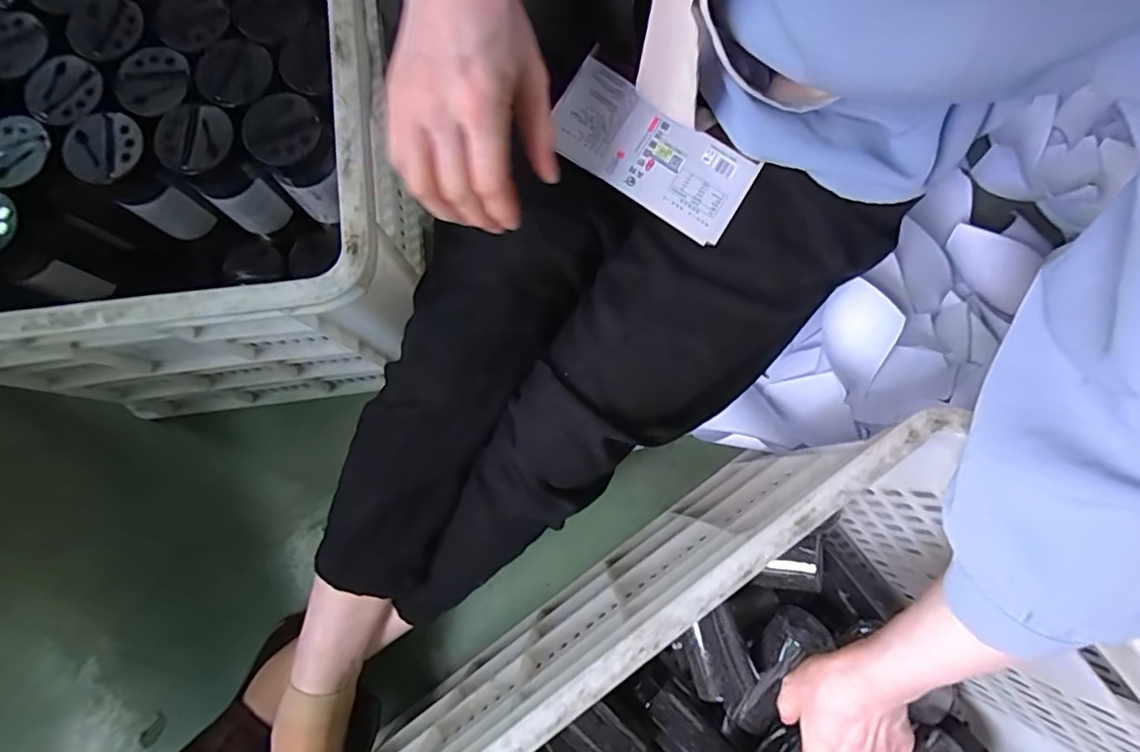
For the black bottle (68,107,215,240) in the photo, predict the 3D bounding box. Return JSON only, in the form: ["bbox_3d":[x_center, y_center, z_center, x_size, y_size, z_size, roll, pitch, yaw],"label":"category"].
[{"bbox_3d":[-0.388,-0.180,0.530,0.058,0.125,0.059,0,79,0],"label":"black bottle"}]

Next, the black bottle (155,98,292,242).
[{"bbox_3d":[-0.314,-0.187,0.532,0.062,0.119,0.061,-39,82,-7],"label":"black bottle"}]

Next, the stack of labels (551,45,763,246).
[{"bbox_3d":[0.063,-0.176,0.452,0.161,0.004,0.074,32,95,-2],"label":"stack of labels"}]

